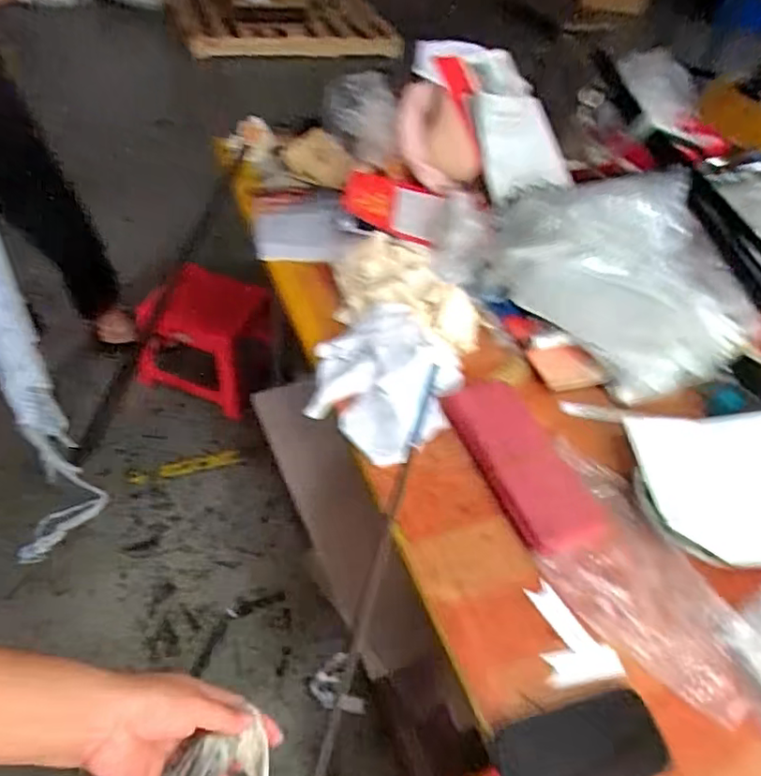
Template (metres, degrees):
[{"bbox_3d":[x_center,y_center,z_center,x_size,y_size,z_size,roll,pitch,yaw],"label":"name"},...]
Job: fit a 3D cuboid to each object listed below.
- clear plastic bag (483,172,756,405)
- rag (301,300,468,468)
[{"bbox_3d":[0.371,-0.184,0.969,0.378,0.082,0.431,-19,66,-3],"label":"clear plastic bag"},{"bbox_3d":[0.002,-0.009,0.846,0.209,0.083,0.216,32,52,19],"label":"rag"}]

